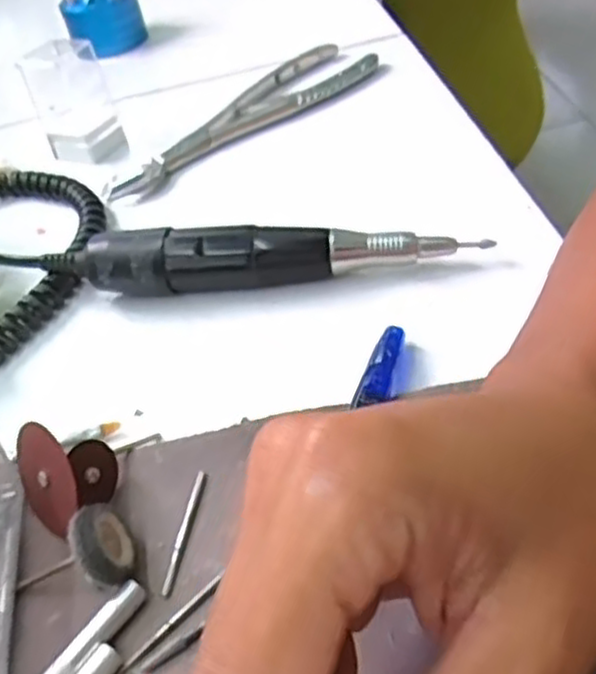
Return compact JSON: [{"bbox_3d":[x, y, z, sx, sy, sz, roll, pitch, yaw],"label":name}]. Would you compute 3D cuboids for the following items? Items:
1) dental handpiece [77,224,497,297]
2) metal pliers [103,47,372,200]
[{"bbox_3d":[-0.010,-0.032,0.316,0.169,0.028,0.021,-5,42,11],"label":"dental handpiece"},{"bbox_3d":[-0.027,-0.131,0.436,0.054,0.015,0.191,24,55,36],"label":"metal pliers"}]

